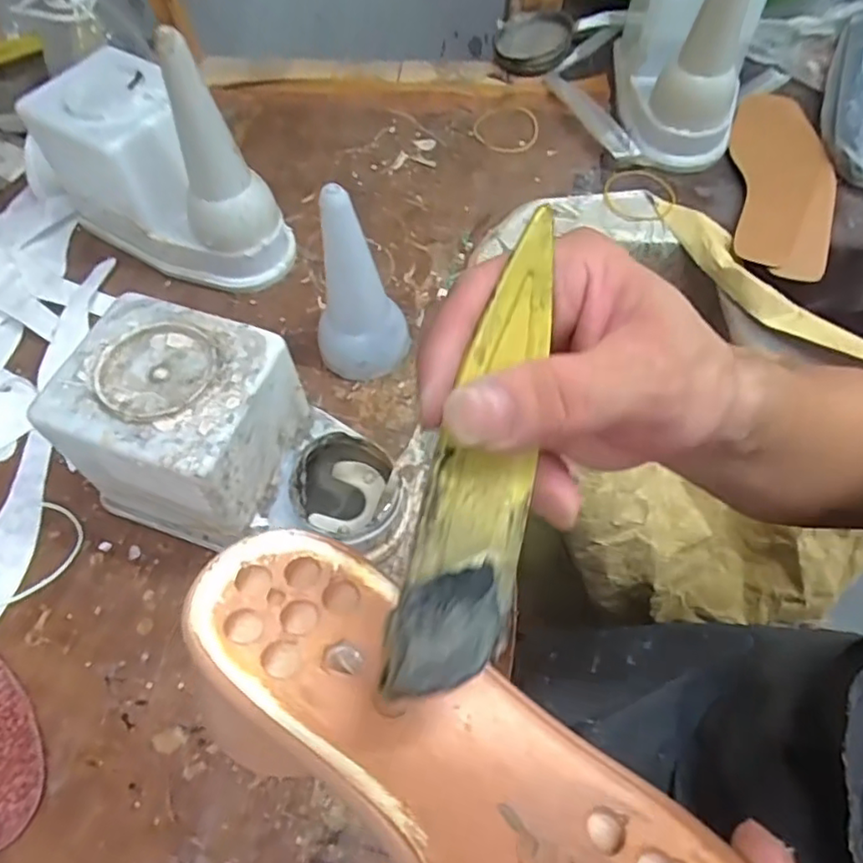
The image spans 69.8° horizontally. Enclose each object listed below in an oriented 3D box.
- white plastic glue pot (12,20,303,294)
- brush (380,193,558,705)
[{"bbox_3d":[-0.212,-0.213,0.484,0.194,0.160,0.087,29,64,15],"label":"white plastic glue pot"},{"bbox_3d":[0.020,0.006,0.171,0.036,0.012,0.129,23,81,-30],"label":"brush"}]

